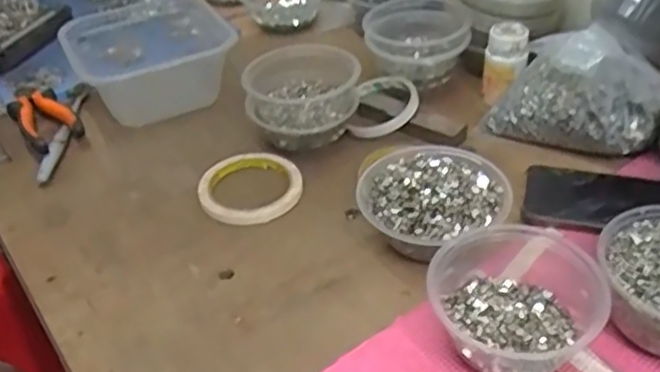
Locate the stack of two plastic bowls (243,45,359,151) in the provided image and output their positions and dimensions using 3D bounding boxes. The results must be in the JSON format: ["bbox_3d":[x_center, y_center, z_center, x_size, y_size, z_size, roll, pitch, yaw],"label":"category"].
[{"bbox_3d":[-0.030,-0.089,0.697,0.101,0.085,0.093,-20,41,-16],"label":"stack of two plastic bowls"}]

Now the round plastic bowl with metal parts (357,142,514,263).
[{"bbox_3d":[0.084,0.012,0.571,0.110,0.066,0.111,-4,39,3],"label":"round plastic bowl with metal parts"}]

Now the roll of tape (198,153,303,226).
[{"bbox_3d":[-0.077,0.000,0.655,0.097,0.013,0.099,-4,39,3],"label":"roll of tape"}]

